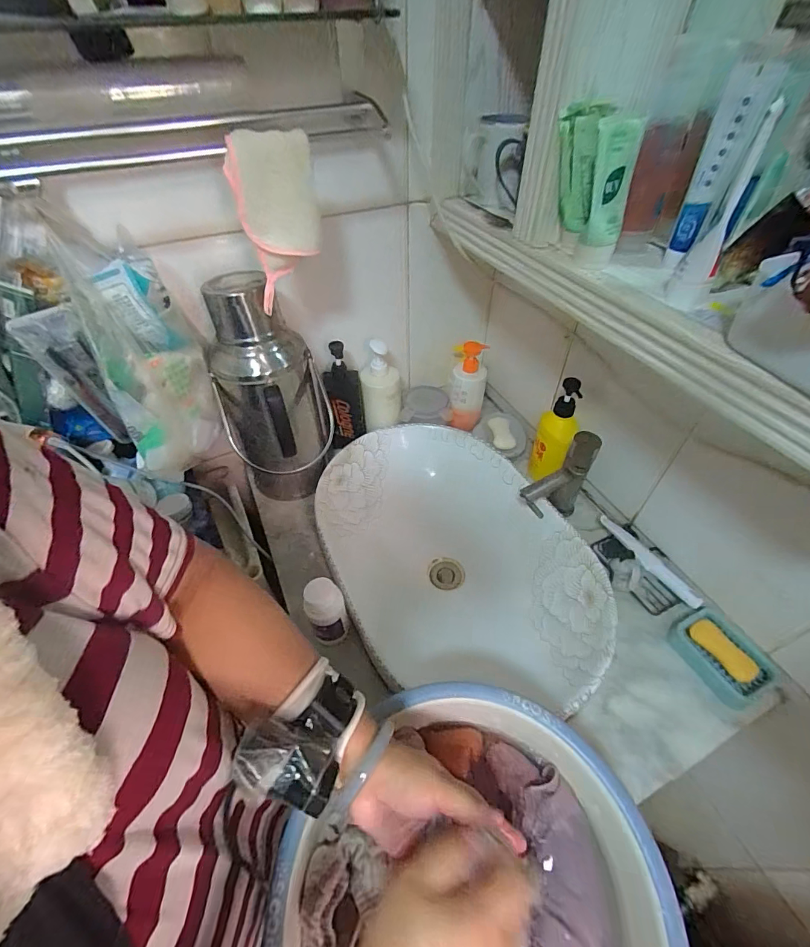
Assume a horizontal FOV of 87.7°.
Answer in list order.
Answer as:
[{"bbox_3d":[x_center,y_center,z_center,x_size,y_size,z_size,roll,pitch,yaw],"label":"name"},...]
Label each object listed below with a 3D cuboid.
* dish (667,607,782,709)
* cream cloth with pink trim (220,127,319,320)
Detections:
[{"bbox_3d":[0.450,0.262,0.603,0.083,0.033,0.123,-23,53,-20],"label":"dish"},{"bbox_3d":[-0.152,-0.306,0.511,0.095,0.156,0.069,-9,50,-9],"label":"cream cloth with pink trim"}]

